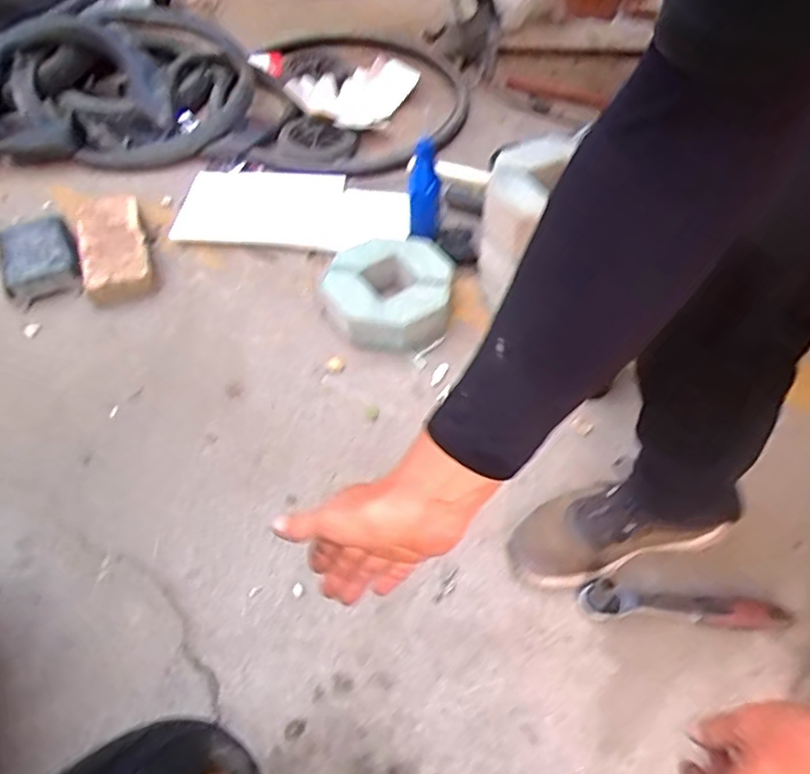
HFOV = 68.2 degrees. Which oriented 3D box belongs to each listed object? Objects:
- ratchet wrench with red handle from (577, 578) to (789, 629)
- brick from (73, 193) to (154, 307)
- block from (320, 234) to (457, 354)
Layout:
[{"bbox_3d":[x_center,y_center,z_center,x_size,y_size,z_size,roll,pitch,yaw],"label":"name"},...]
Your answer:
[{"bbox_3d":[0.320,0.255,0.699,0.223,0.027,0.041,4,56,1],"label":"ratchet wrench with red handle"},{"bbox_3d":[-0.501,-0.241,1.033,0.112,0.065,0.236,-19,58,-14],"label":"brick"},{"bbox_3d":[-0.034,-0.158,0.975,0.217,0.065,0.203,6,56,2],"label":"block"}]

